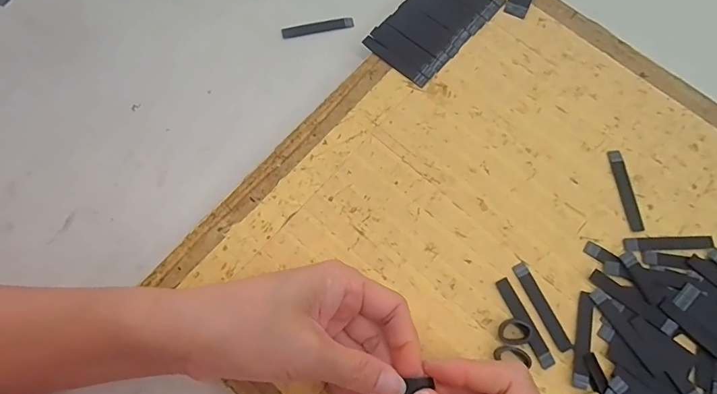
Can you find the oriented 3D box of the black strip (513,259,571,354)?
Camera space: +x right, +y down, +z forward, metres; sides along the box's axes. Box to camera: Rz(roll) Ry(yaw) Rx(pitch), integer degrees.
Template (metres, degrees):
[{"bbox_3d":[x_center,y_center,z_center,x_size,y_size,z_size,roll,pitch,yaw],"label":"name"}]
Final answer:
[{"bbox_3d":[0.122,0.072,0.283,0.010,0.004,0.060,-25,75,-6],"label":"black strip"}]

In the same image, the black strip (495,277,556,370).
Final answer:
[{"bbox_3d":[0.109,0.082,0.279,0.010,0.004,0.060,-26,75,-7],"label":"black strip"}]

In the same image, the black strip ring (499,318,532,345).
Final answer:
[{"bbox_3d":[0.101,0.087,0.275,0.018,0.008,0.016,6,74,3],"label":"black strip ring"}]

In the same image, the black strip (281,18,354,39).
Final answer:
[{"bbox_3d":[-0.034,-0.144,0.362,0.061,0.008,0.006,-12,74,-3],"label":"black strip"}]

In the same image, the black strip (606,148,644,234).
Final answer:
[{"bbox_3d":[0.193,-0.005,0.305,0.011,0.004,0.060,-7,73,-1],"label":"black strip"}]

